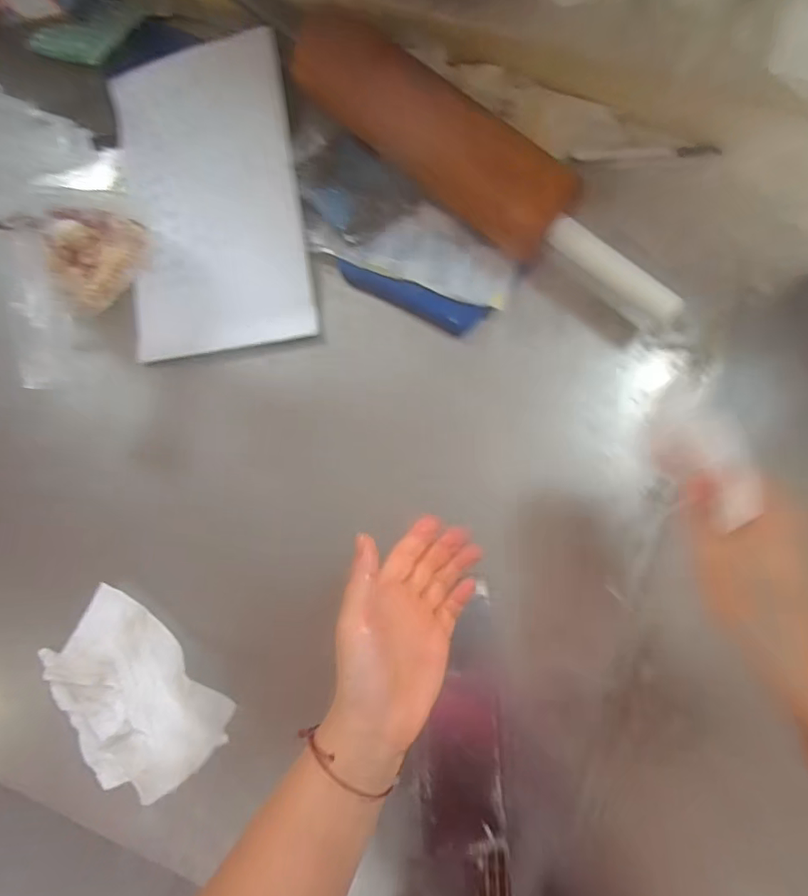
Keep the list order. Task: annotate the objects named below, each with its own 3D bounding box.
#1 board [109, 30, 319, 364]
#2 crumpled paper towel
[{"bbox_3d":[-0.186,-0.231,0.500,0.175,0.023,0.277,-9,91,8],"label":"board"},{"bbox_3d":[-0.243,0.222,0.460,0.124,0.022,0.166,-44,85,-2],"label":"crumpled paper towel"}]

